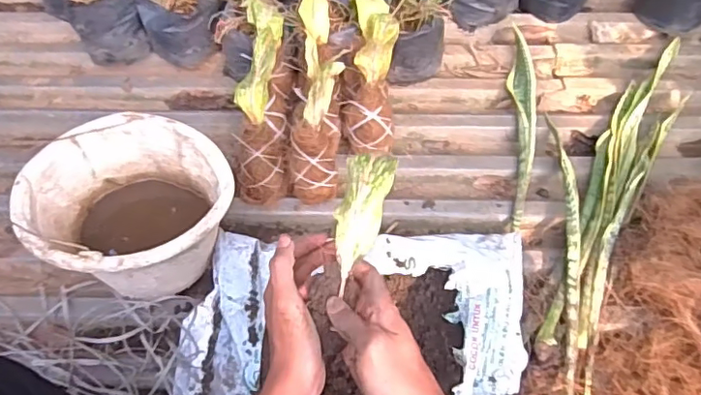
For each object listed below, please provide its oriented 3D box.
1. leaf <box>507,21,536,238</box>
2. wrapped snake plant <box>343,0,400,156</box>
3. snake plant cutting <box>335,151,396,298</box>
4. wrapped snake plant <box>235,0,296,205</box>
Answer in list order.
[{"bbox_3d":[0.283,-0.123,0.909,0.045,0.028,0.392,6,63,1],"label":"leaf"},{"bbox_3d":[0.031,-0.190,0.859,0.078,0.100,0.253,4,94,3],"label":"wrapped snake plant"},{"bbox_3d":[0.007,0.018,0.469,0.040,0.014,0.115,14,78,8],"label":"snake plant cutting"},{"bbox_3d":[-0.127,-0.157,0.833,0.073,0.109,0.329,1,85,2],"label":"wrapped snake plant"}]

